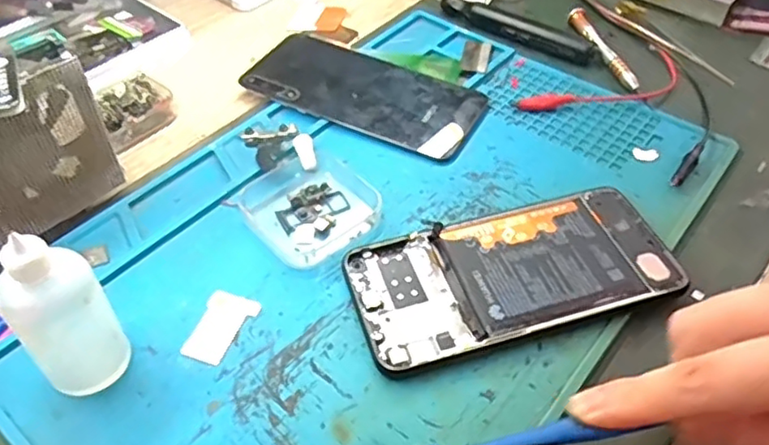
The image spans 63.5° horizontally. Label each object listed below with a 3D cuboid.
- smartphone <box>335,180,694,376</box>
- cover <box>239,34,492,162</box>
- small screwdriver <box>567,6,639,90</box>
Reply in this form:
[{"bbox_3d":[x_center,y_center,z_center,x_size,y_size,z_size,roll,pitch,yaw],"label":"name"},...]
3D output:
[{"bbox_3d":[0.063,0.025,0.309,0.156,0.010,0.074,-14,50,-13],"label":"smartphone"},{"bbox_3d":[-0.013,-0.088,0.412,0.154,0.007,0.077,24,52,20],"label":"cover"},{"bbox_3d":[0.156,-0.126,0.446,0.011,0.011,0.095,-10,49,-9],"label":"small screwdriver"}]

